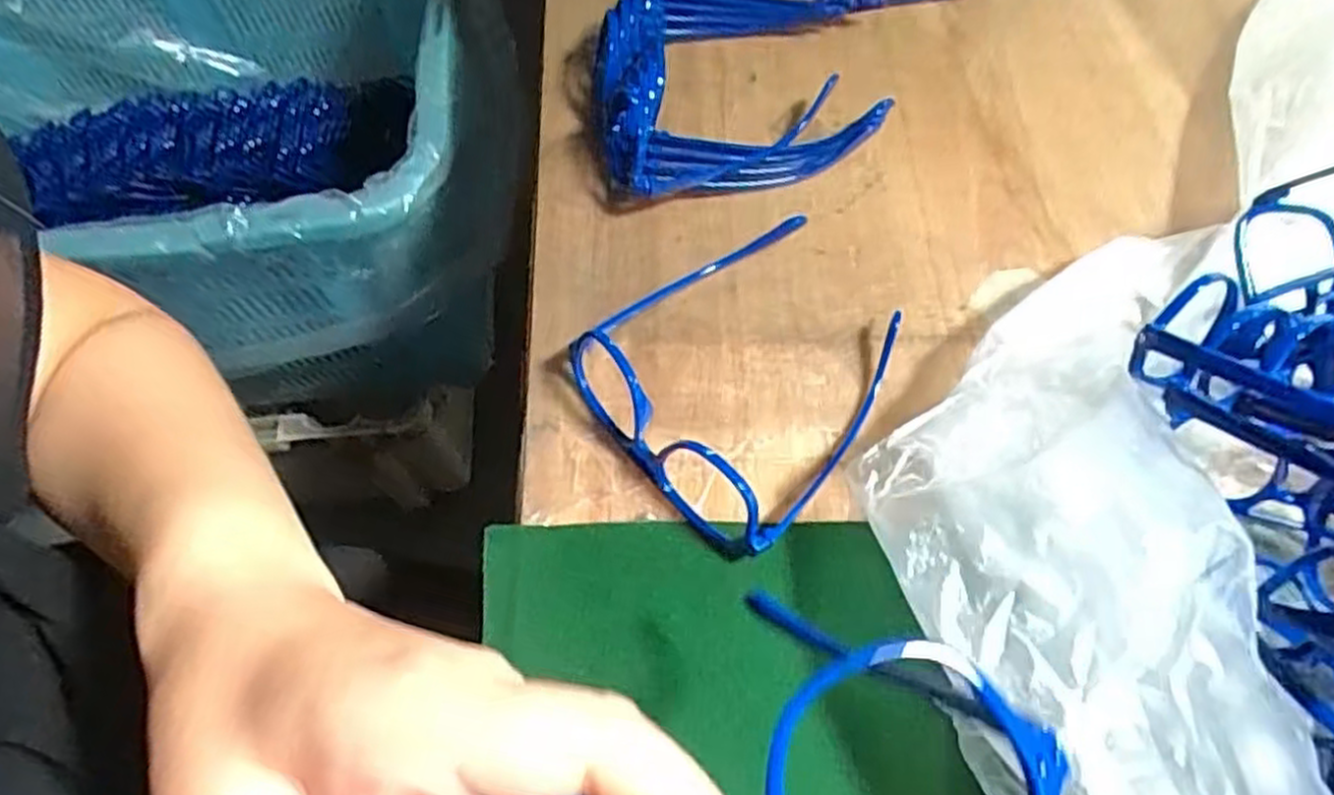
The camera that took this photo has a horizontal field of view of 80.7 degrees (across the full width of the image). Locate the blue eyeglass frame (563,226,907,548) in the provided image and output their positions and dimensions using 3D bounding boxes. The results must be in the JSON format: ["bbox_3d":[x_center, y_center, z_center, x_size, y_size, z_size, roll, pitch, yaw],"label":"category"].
[{"bbox_3d":[0.039,-0.017,0.346,0.138,0.039,0.132,-35,68,-15],"label":"blue eyeglass frame"}]

